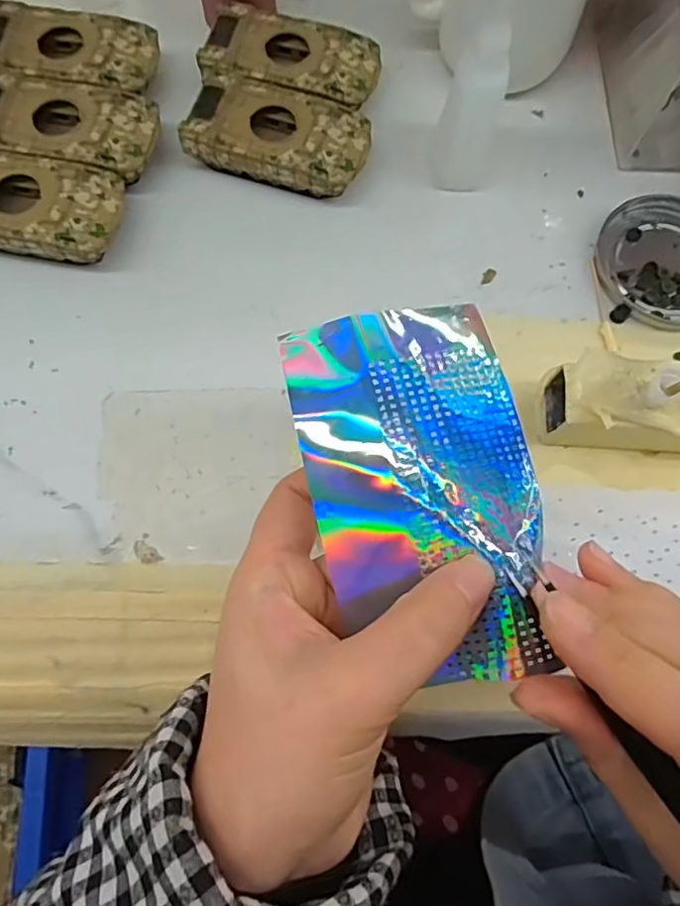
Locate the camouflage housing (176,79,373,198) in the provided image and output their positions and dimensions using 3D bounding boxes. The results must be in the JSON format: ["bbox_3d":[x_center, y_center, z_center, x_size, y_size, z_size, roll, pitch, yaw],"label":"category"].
[{"bbox_3d":[-0.033,-0.171,0.320,0.094,0.025,0.052,18,74,3],"label":"camouflage housing"}]

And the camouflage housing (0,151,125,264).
[{"bbox_3d":[-0.160,-0.125,0.301,0.093,0.023,0.052,9,74,1],"label":"camouflage housing"}]

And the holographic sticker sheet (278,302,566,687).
[{"bbox_3d":[0.028,0.011,0.187,0.072,0.018,0.120,-13,75,-5],"label":"holographic sticker sheet"}]

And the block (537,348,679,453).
[{"bbox_3d":[0.139,-0.023,0.272,0.083,0.044,0.045,9,74,1],"label":"block"}]

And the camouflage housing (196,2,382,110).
[{"bbox_3d":[-0.027,-0.220,0.335,0.096,0.024,0.054,10,74,1],"label":"camouflage housing"}]

